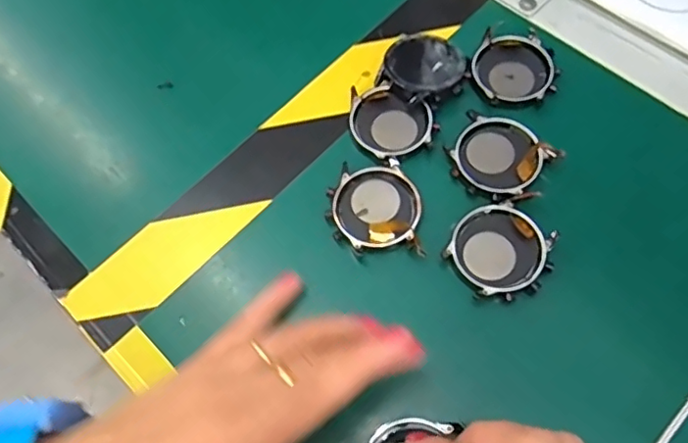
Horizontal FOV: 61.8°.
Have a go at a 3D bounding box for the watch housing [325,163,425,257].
[{"bbox_3d":[0.015,-0.007,0.292,0.045,0.006,0.049,-1,65,2],"label":"watch housing"}]

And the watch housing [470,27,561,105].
[{"bbox_3d":[0.096,-0.087,0.324,0.045,0.008,0.046,0,65,3],"label":"watch housing"}]

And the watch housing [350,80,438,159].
[{"bbox_3d":[0.025,-0.056,0.315,0.041,0.008,0.044,-1,65,2],"label":"watch housing"}]

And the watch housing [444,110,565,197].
[{"bbox_3d":[0.080,-0.035,0.301,0.047,0.008,0.047,41,73,19],"label":"watch housing"}]

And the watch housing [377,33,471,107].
[{"bbox_3d":[0.046,-0.086,0.324,0.045,0.009,0.041,-1,65,2],"label":"watch housing"}]

